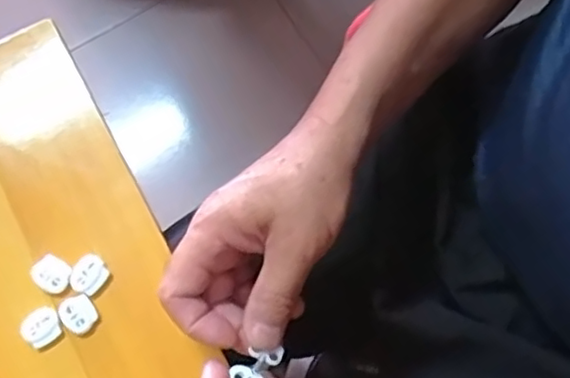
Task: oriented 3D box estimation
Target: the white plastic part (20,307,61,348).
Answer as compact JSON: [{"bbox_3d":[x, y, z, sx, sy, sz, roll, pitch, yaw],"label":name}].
[{"bbox_3d":[-0.143,0.082,0.380,0.023,0.011,0.020,-36,78,-8],"label":"white plastic part"}]

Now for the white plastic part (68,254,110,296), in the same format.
[{"bbox_3d":[-0.118,0.051,0.383,0.021,0.004,0.023,35,79,9],"label":"white plastic part"}]

